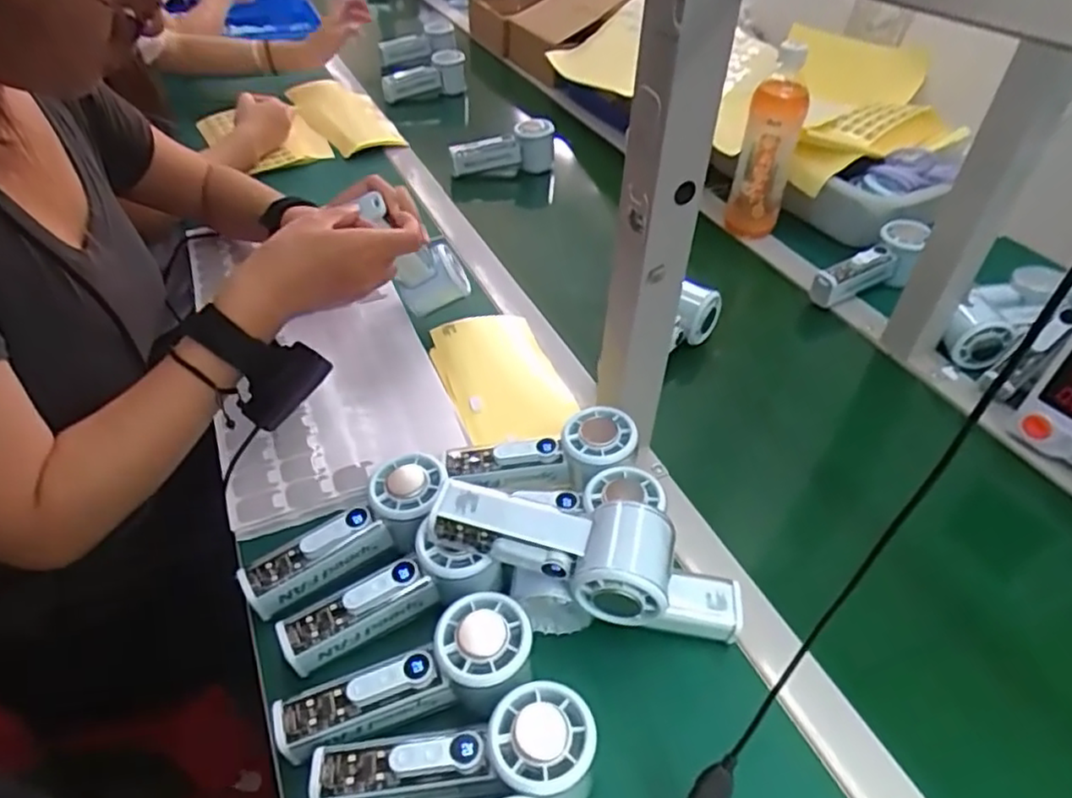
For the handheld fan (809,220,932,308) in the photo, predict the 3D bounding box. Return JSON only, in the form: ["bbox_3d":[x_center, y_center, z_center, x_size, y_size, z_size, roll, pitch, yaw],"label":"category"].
[{"bbox_3d":[0.382,-0.150,0.757,0.167,0.051,0.053,-27,50,-28],"label":"handheld fan"}]

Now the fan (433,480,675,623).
[{"bbox_3d":[0.010,0.091,0.417,0.144,0.052,0.054,8,43,5],"label":"fan"}]

